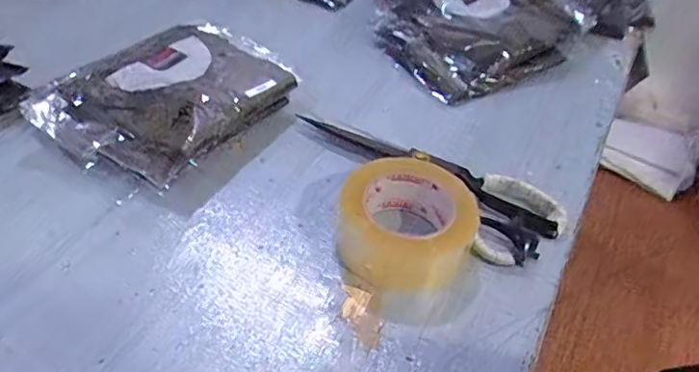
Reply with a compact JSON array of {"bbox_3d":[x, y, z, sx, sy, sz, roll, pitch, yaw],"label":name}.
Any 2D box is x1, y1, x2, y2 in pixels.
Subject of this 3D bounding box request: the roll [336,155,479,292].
[{"bbox_3d":[0.053,0.030,0.506,0.112,0.053,0.124,27,47,19],"label":"roll"}]

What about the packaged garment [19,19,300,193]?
[{"bbox_3d":[-0.189,-0.100,0.605,0.199,0.061,0.251,28,47,20],"label":"packaged garment"}]

